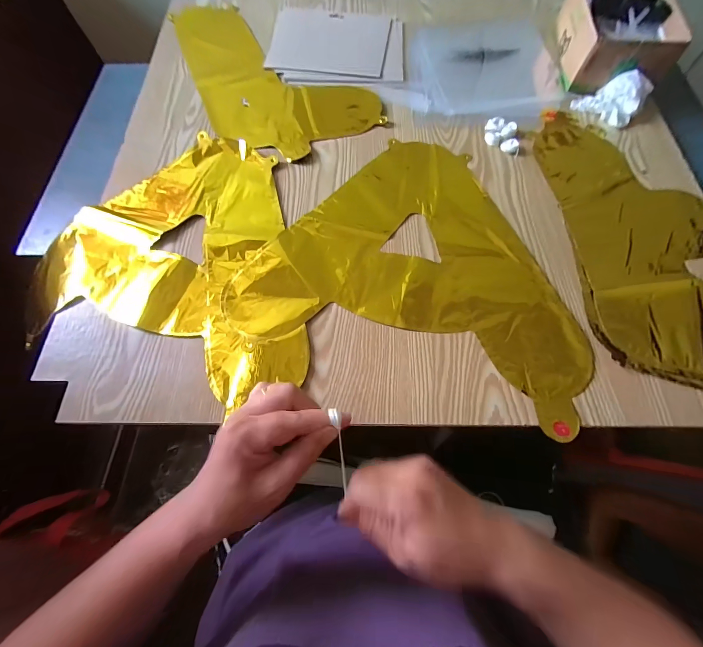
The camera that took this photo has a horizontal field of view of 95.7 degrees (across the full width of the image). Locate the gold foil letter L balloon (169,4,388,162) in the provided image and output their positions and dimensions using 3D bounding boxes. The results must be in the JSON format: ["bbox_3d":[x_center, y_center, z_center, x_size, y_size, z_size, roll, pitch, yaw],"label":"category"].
[{"bbox_3d":[-0.150,-0.420,0.526,0.223,0.013,0.418,-30,70,-11],"label":"gold foil letter L balloon"}]

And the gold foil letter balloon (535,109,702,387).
[{"bbox_3d":[0.364,-0.116,0.390,0.199,0.011,0.415,-1,67,0],"label":"gold foil letter balloon"}]

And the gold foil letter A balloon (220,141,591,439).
[{"bbox_3d":[0.083,-0.092,0.387,0.381,0.004,0.327,17,68,7],"label":"gold foil letter A balloon"}]

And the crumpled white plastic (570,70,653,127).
[{"bbox_3d":[0.384,-0.335,0.467,0.082,0.036,0.067,38,73,15],"label":"crumpled white plastic"}]

